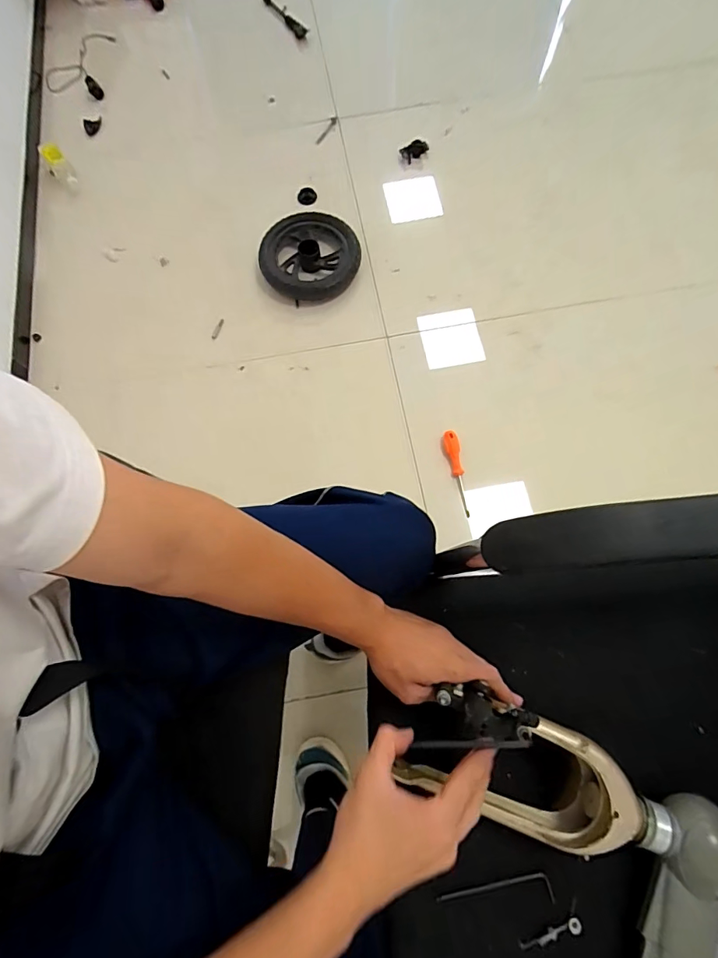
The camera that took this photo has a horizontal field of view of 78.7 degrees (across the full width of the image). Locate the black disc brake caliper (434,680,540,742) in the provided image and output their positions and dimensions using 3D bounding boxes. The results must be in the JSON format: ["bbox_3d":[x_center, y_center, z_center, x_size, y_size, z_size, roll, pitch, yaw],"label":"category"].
[{"bbox_3d":[0.115,0.217,0.401,0.087,0.037,0.041,16,75,16],"label":"black disc brake caliper"}]

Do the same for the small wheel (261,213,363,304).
[{"bbox_3d":[-0.132,-0.604,1.194,0.262,0.052,0.275,-1,73,2],"label":"small wheel"}]

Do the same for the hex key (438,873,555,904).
[{"bbox_3d":[0.128,0.393,0.414,0.110,0.007,0.021,-5,75,-1],"label":"hex key"}]

